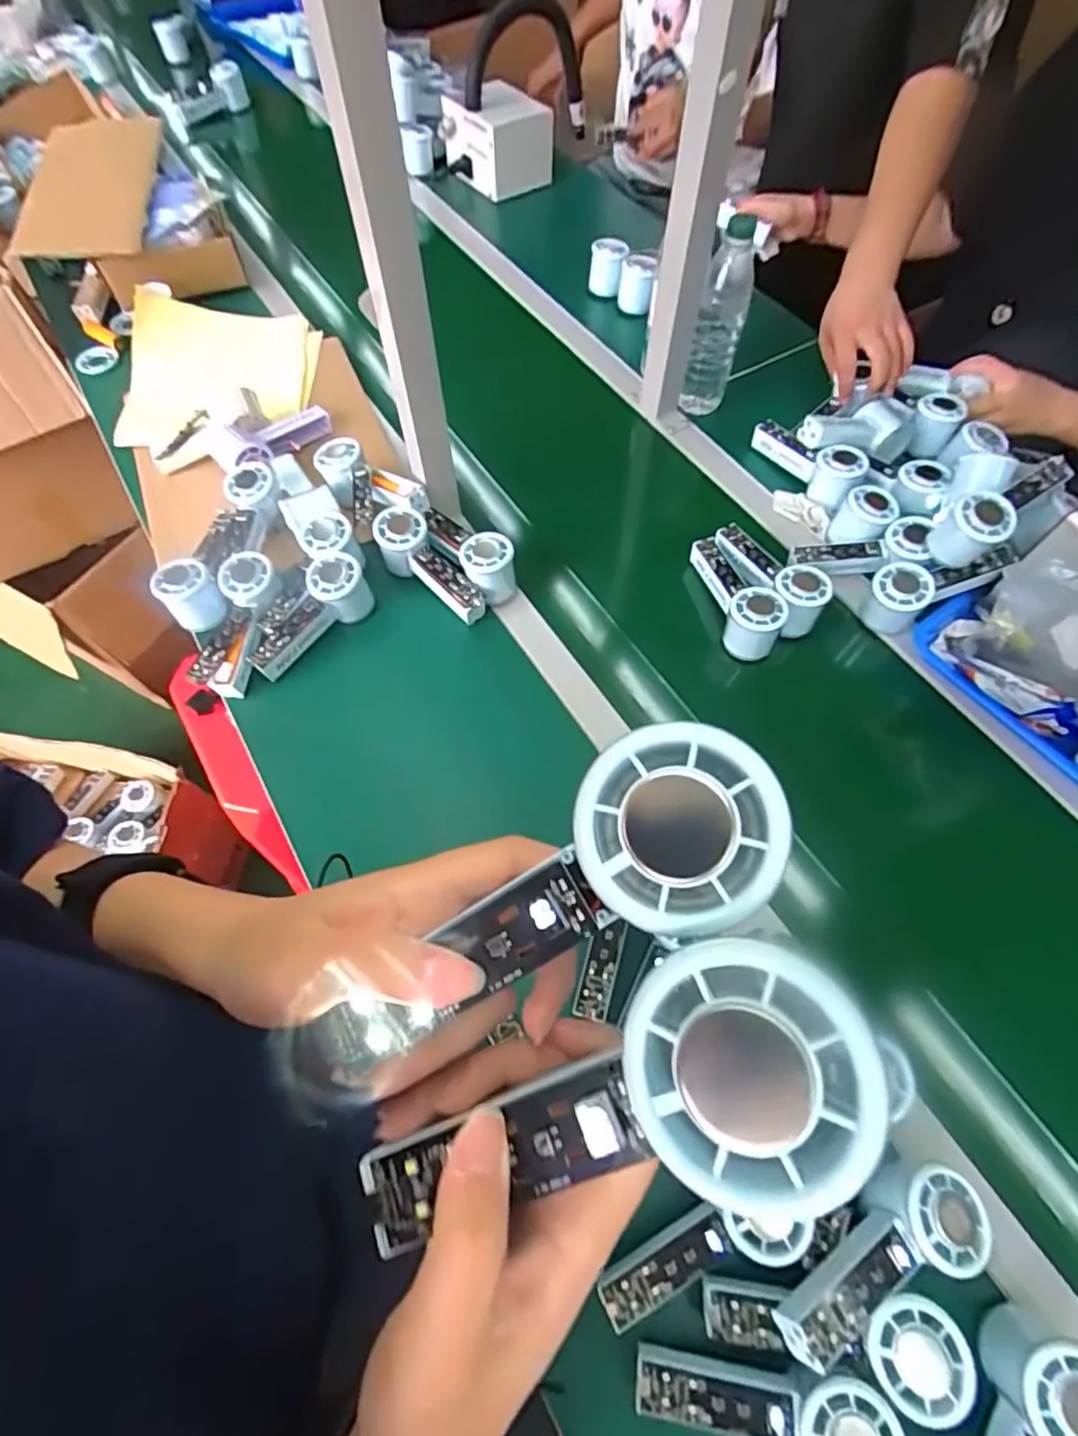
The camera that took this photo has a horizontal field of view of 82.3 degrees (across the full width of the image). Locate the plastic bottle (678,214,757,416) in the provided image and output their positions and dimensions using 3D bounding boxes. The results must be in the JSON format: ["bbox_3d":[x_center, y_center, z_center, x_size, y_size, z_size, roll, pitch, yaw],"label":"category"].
[{"bbox_3d":[0.225,-0.492,0.777,0.056,0.216,0.062,12,64,7],"label":"plastic bottle"}]

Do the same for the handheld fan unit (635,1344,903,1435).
[{"bbox_3d":[0.138,0.426,0.379,0.151,0.029,0.055,-1,62,18],"label":"handheld fan unit"}]

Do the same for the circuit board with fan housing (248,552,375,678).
[{"bbox_3d":[-0.251,-0.110,0.660,0.056,0.055,0.144,41,70,19],"label":"circuit board with fan housing"}]

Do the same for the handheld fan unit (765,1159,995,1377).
[{"bbox_3d":[0.221,0.350,0.400,0.157,0.043,0.057,-24,65,-11],"label":"handheld fan unit"}]

